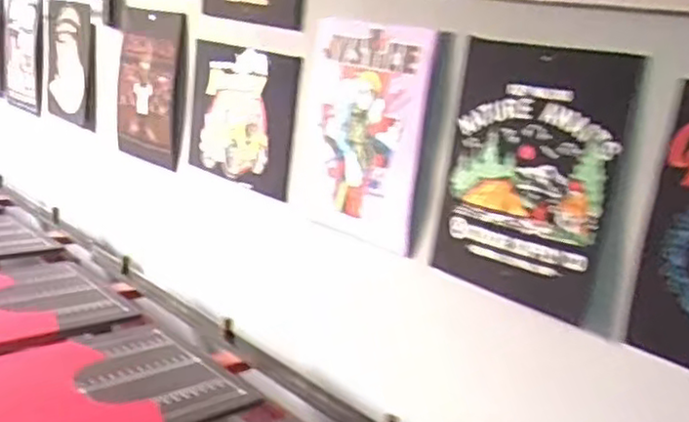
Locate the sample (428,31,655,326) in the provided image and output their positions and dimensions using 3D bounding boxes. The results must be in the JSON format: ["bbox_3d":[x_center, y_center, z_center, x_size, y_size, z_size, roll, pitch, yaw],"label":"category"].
[{"bbox_3d":[0.290,-0.056,1.149,0.040,0.419,0.306,-7,22,-43],"label":"sample"}]

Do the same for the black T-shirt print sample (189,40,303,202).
[{"bbox_3d":[-0.259,-0.230,1.721,0.022,0.328,0.422,-8,20,-43],"label":"black T-shirt print sample"}]

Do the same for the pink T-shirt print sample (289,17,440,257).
[{"bbox_3d":[0.022,-0.164,1.421,0.019,0.408,0.365,-5,19,-43],"label":"pink T-shirt print sample"}]

